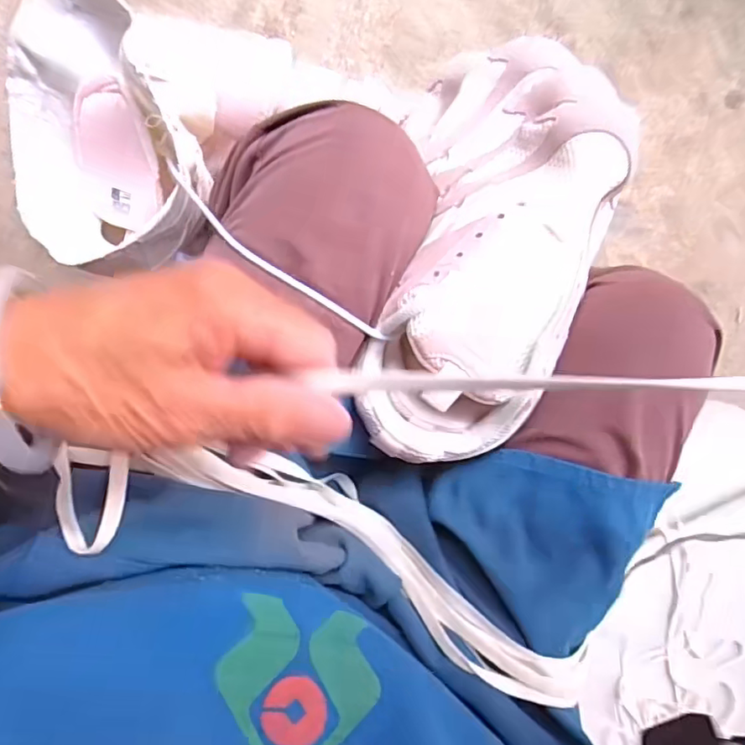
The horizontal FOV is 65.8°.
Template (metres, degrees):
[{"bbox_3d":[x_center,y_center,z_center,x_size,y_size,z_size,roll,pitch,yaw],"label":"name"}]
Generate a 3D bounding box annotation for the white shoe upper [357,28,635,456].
[{"bbox_3d":[0.081,-0.089,0.351,0.123,0.113,0.295,15,68,-7],"label":"white shoe upper"}]

